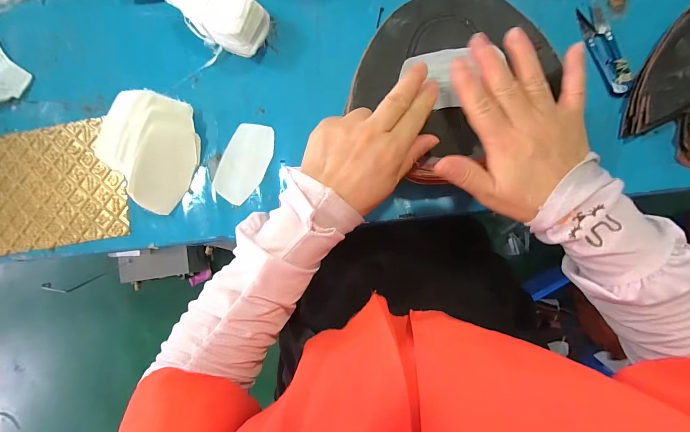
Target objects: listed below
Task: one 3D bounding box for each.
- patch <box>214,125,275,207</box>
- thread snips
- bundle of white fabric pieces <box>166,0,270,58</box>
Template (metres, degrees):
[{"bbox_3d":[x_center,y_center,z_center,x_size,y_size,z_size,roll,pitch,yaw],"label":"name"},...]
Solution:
[{"bbox_3d":[-0.118,-0.063,0.383,0.053,0.004,0.095,23,87,4],"label":"patch"},{"bbox_3d":[0.282,-0.181,0.351,0.026,0.012,0.102,-17,84,4],"label":"thread snips"},{"bbox_3d":[-0.138,-0.229,0.365,0.112,0.069,0.063,38,89,7],"label":"bundle of white fabric pieces"}]

